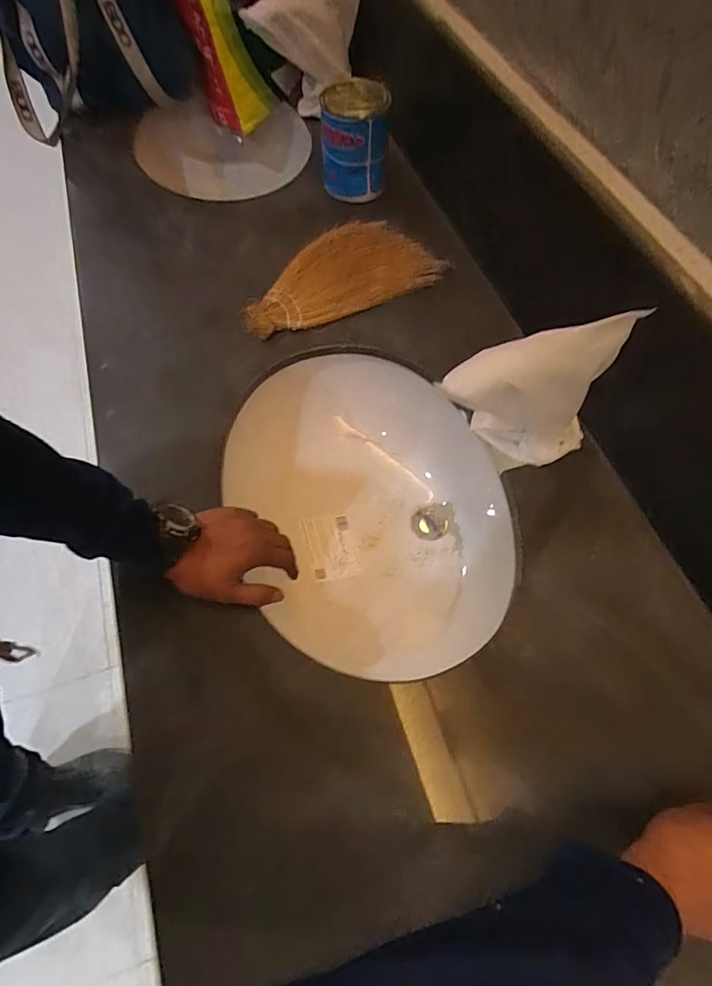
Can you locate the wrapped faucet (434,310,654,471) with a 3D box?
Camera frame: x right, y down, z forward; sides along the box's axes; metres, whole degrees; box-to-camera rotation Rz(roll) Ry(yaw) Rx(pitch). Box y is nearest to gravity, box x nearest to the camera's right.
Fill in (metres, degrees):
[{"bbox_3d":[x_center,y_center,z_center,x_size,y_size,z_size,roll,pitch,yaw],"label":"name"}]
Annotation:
[{"bbox_3d":[0.178,-0.096,0.498,0.189,0.189,0.081,-6,63,1],"label":"wrapped faucet"}]

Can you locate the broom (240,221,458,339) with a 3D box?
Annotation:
[{"bbox_3d":[-0.031,-0.328,0.689,0.293,0.033,0.168,-18,65,-10],"label":"broom"}]

